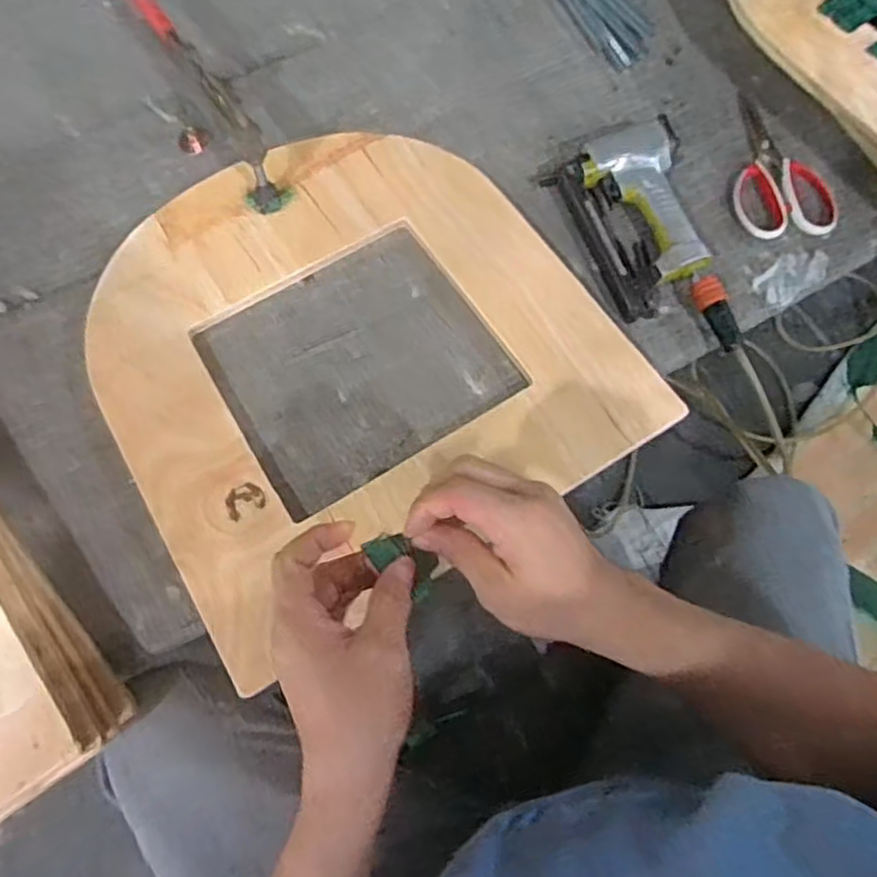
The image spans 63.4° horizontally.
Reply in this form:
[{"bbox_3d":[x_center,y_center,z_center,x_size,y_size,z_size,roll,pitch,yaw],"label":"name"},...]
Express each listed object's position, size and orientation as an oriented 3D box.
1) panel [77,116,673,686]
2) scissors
[{"bbox_3d":[-0.082,-0.093,0.665,0.448,0.015,0.446,-30,73,-10],"label":"panel"},{"bbox_3d":[0.352,-0.299,0.746,0.094,0.010,0.194,-4,71,-2],"label":"scissors"}]

